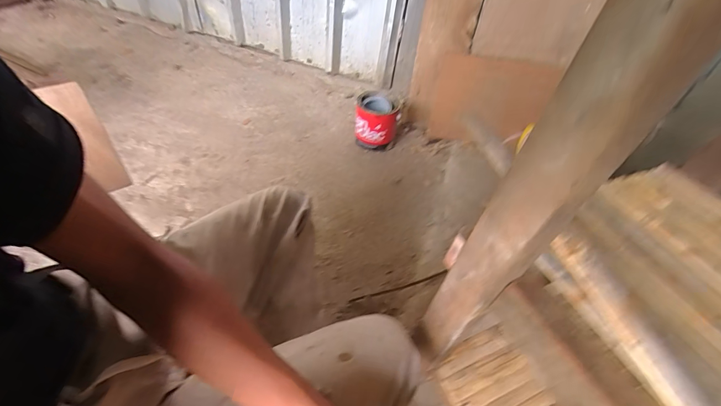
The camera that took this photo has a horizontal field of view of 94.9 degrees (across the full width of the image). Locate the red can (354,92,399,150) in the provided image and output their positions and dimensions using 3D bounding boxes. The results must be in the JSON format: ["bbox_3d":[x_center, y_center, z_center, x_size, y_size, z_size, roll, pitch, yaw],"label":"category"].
[{"bbox_3d":[0.055,-0.289,1.188,0.148,0.160,0.136,7,47,-1],"label":"red can"}]

